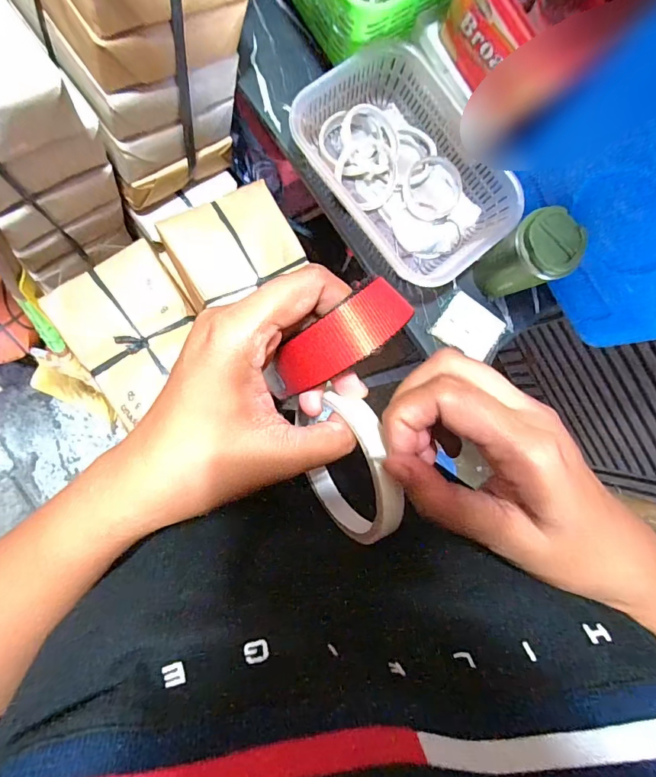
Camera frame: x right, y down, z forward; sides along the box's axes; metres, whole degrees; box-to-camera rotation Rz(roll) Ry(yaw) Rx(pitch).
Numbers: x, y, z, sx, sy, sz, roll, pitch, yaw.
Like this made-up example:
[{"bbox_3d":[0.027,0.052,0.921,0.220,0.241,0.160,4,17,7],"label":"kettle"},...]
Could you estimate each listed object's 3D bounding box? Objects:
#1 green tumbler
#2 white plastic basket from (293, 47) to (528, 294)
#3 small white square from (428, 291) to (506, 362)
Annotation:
[{"bbox_3d":[0.257,-0.172,0.583,0.082,0.140,0.081,0,89,-8],"label":"green tumbler"},{"bbox_3d":[0.105,-0.291,0.594,0.207,0.071,0.296,-38,94,-7],"label":"white plastic basket"},{"bbox_3d":[0.202,-0.084,0.623,0.091,0.010,0.073,34,84,-6],"label":"small white square"}]

